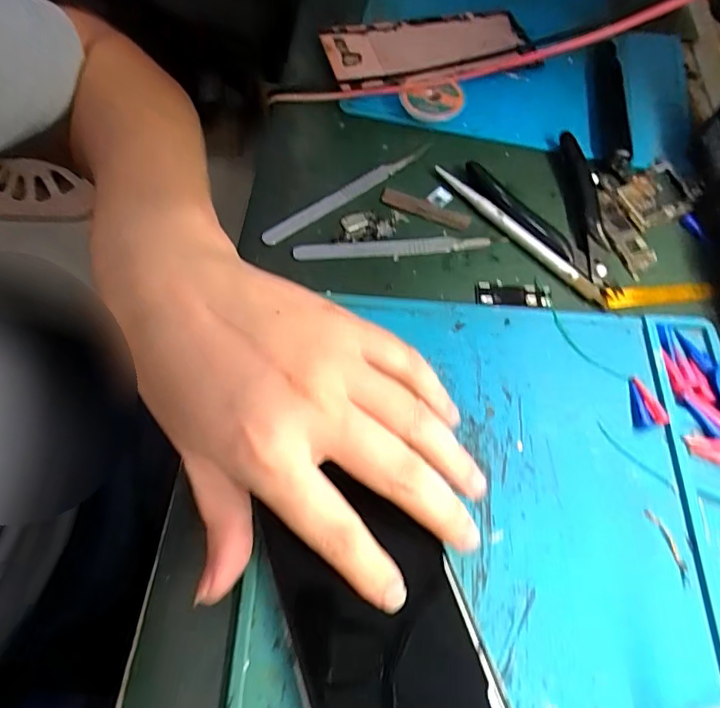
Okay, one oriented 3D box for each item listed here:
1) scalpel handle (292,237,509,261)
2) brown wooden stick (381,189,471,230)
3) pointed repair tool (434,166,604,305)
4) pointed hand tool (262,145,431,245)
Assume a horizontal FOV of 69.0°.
[{"bbox_3d":[0.024,-0.063,0.313,0.125,0.005,0.012,-5,64,-5],"label":"scalpel handle"},{"bbox_3d":[0.041,-0.090,0.326,0.056,0.006,0.011,21,64,7],"label":"brown wooden stick"},{"bbox_3d":[0.096,-0.075,0.319,0.013,0.007,0.126,-36,70,-19],"label":"pointed repair tool"},{"bbox_3d":[-0.006,-0.100,0.323,0.125,0.009,0.011,-36,70,-19],"label":"pointed hand tool"}]

